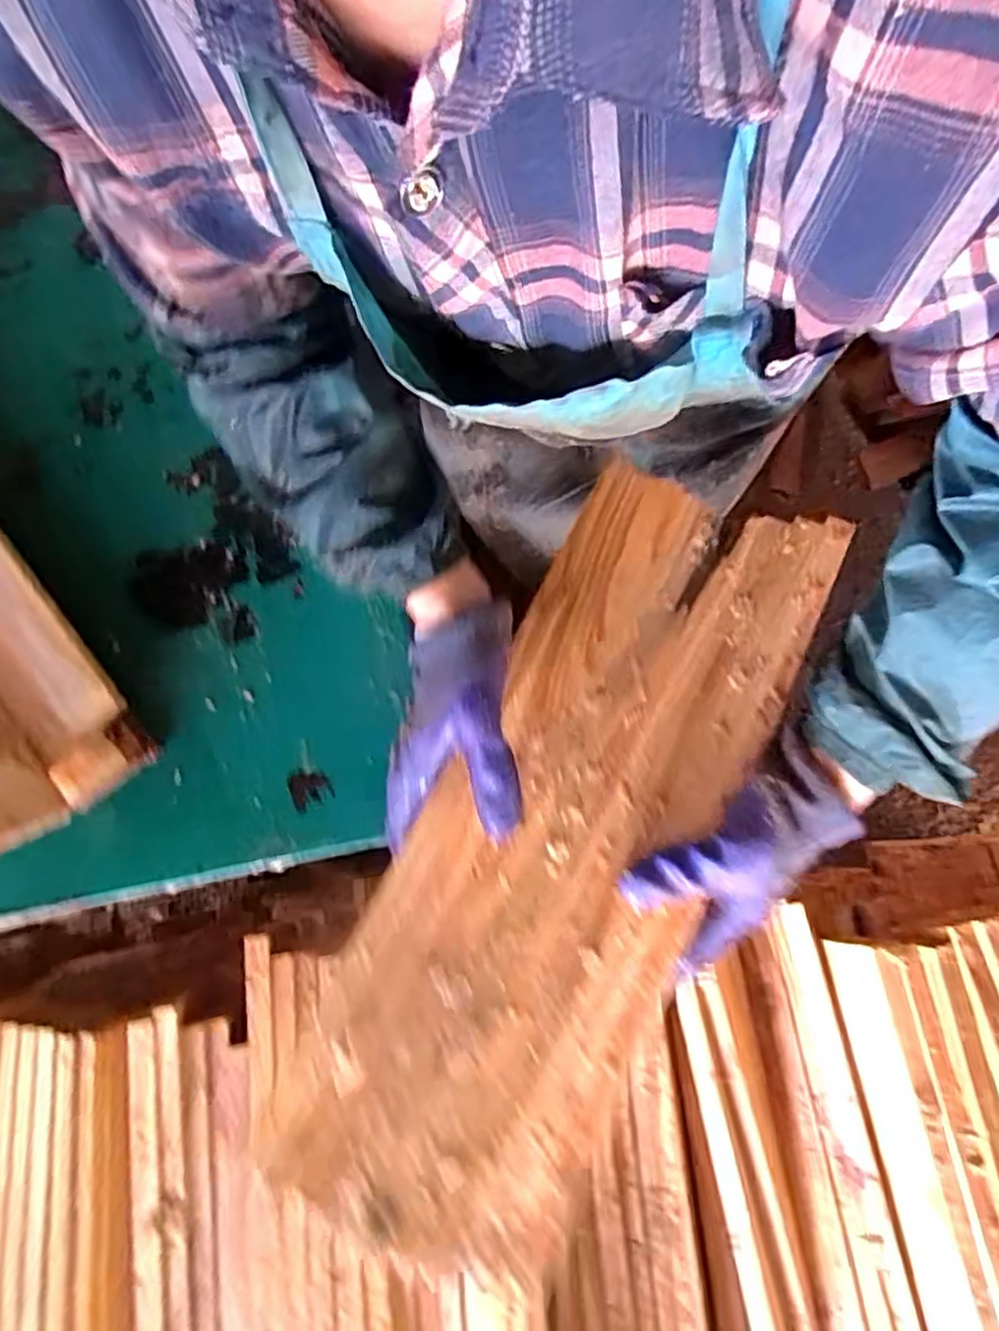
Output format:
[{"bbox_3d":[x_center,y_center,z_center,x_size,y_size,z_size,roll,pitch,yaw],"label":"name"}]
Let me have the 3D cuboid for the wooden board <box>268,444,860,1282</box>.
[{"bbox_3d":[0.043,0.097,0.420,0.170,0.019,0.471,27,77,5],"label":"wooden board"}]

